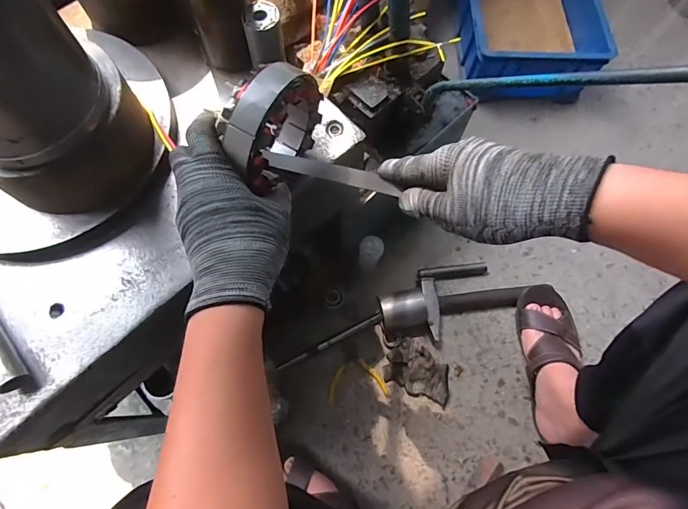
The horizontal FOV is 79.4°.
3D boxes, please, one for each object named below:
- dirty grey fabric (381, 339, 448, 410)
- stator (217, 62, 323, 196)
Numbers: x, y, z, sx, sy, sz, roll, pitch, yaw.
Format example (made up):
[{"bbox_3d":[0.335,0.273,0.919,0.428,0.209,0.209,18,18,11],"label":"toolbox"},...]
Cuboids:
[{"bbox_3d":[0.146,0.220,0.784,0.129,0.032,0.086,26,72,8],"label":"dirty grey fabric"},{"bbox_3d":[-0.064,-0.111,0.367,0.041,0.098,0.108,27,72,8],"label":"stator"}]

